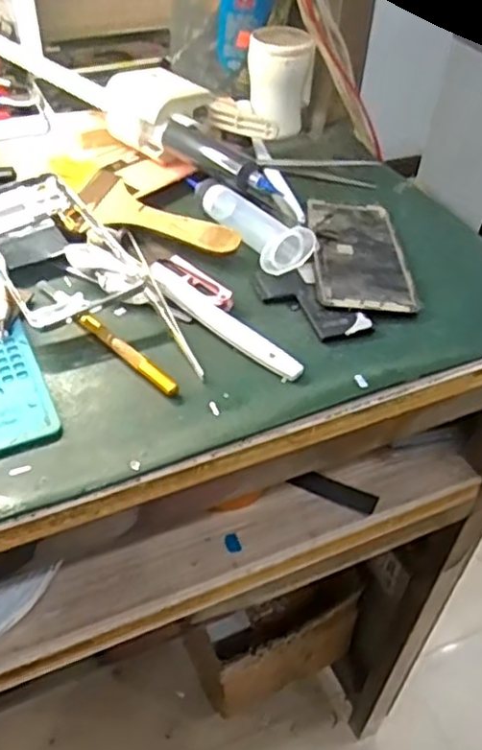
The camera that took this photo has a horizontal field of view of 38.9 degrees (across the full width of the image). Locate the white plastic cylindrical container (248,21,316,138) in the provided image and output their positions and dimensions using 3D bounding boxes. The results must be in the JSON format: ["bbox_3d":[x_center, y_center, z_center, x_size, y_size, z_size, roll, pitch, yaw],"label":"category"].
[{"bbox_3d":[0.033,-0.259,0.603,0.055,0.073,0.047,5,45,1],"label":"white plastic cylindrical container"}]

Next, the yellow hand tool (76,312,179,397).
[{"bbox_3d":[-0.067,-0.013,0.404,0.082,0.007,0.011,35,52,28],"label":"yellow hand tool"}]

